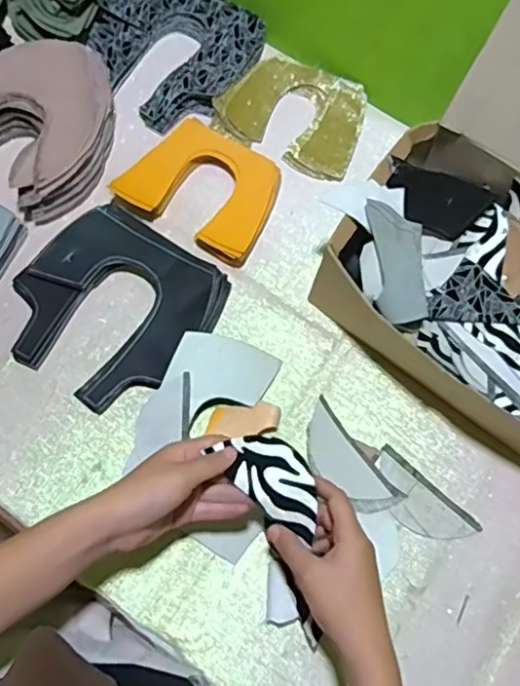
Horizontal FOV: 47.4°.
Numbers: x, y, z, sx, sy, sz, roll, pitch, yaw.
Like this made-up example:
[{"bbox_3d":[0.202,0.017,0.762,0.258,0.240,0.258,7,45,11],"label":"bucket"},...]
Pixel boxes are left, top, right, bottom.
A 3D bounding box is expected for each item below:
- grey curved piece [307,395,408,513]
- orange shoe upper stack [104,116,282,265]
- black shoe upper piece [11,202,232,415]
[{"bbox_3d":[0.078,0.113,0.558,0.049,0.016,0.116,-35,76,-16],"label":"grey curved piece"},{"bbox_3d":[-0.058,-0.171,0.649,0.157,0.018,0.127,32,70,8],"label":"orange shoe upper stack"},{"bbox_3d":[-0.148,-0.039,0.596,0.178,0.025,0.187,38,71,10],"label":"black shoe upper piece"}]

